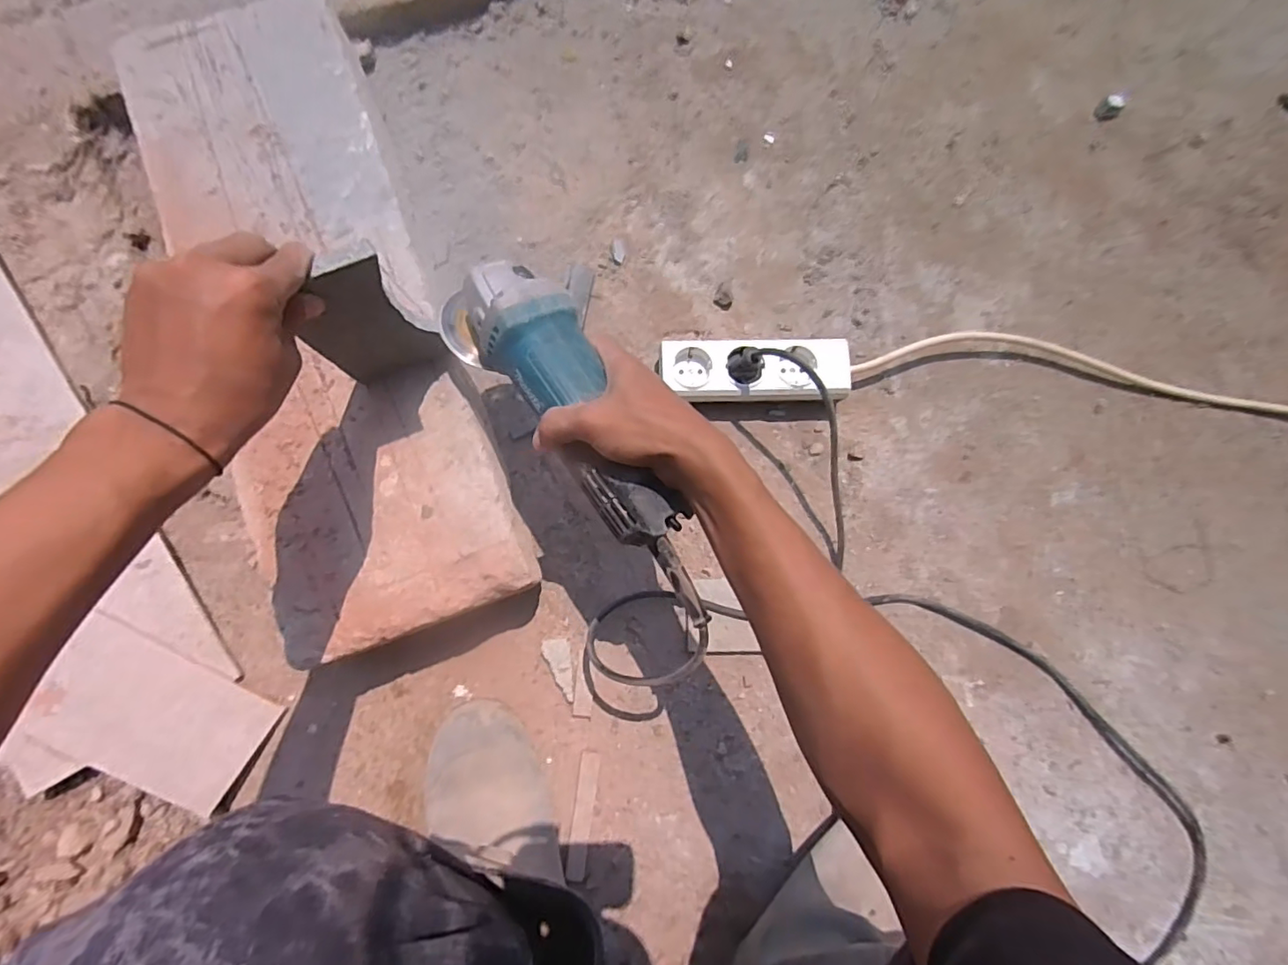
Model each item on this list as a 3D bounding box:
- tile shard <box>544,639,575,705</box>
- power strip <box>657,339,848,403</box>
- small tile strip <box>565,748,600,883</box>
[{"bbox_3d":[-0.078,0.176,0.537,0.025,0.013,0.058,-8,82,0],"label":"tile shard"},{"bbox_3d":[0.110,-0.109,0.580,0.186,0.047,0.064,0,81,-2],"label":"power strip"},{"bbox_3d":[-0.055,0.303,0.522,0.018,0.013,0.107,8,82,-4],"label":"small tile strip"}]

